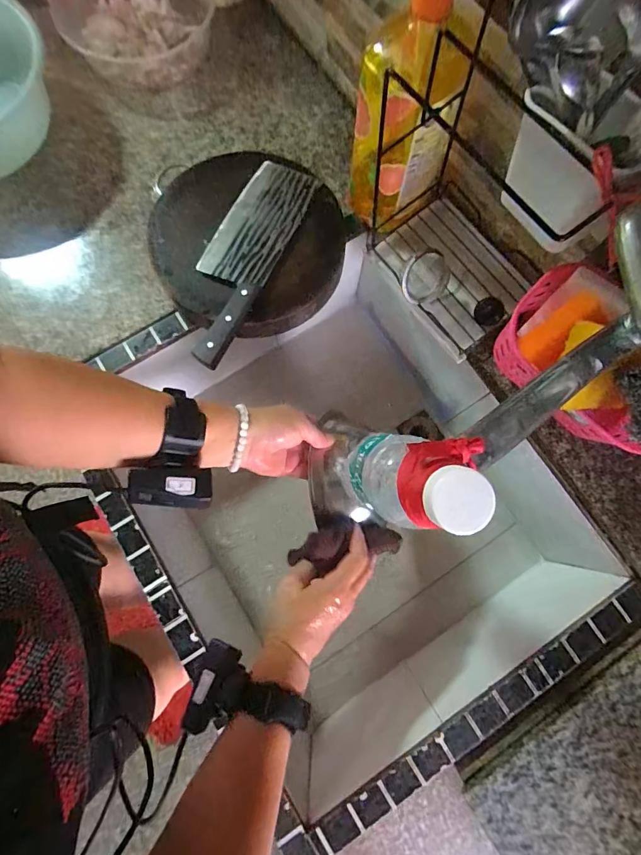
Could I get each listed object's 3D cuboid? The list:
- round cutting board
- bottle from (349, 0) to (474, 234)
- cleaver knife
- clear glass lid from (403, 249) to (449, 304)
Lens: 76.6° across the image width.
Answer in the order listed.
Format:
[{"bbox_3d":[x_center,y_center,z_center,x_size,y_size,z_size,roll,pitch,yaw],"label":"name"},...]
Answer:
[{"bbox_3d":[-0.094,-0.246,0.546,0.241,0.054,0.249,0,79,-1],"label":"round cutting board"},{"bbox_3d":[0.086,-0.322,0.417,0.100,0.259,0.078,24,79,4],"label":"bottle"},{"bbox_3d":[-0.102,-0.220,0.516,0.086,0.026,0.294,23,79,4],"label":"cleaver knife"},{"bbox_3d":[0.129,-0.184,0.500,0.057,0.058,0.011,-13,44,17],"label":"clear glass lid"}]

